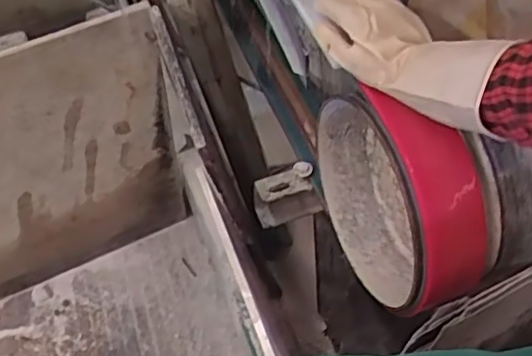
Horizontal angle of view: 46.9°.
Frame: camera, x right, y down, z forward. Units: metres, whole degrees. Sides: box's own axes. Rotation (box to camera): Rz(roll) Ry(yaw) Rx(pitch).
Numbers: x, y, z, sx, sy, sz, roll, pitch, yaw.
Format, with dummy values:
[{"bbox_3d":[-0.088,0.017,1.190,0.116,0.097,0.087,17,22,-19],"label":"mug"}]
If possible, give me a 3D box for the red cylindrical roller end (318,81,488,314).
[{"bbox_3d":[0.153,0.017,0.746,0.101,0.284,0.271,-20,55,-16],"label":"red cylindrical roller end"}]

